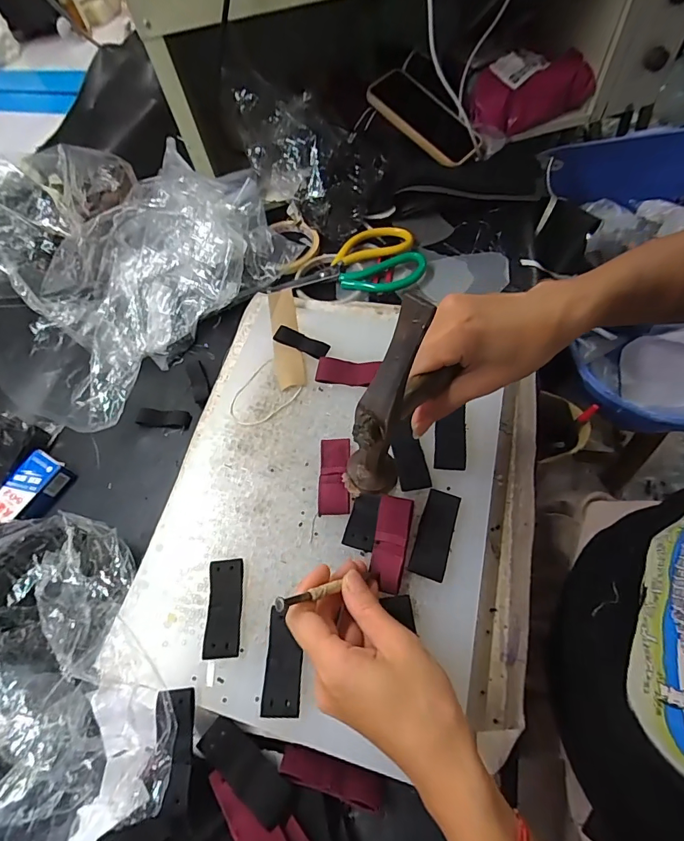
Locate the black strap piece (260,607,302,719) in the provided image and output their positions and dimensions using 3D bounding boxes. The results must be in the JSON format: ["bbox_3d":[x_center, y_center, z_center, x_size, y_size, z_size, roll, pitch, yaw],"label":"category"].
[{"bbox_3d":[-0.040,0.167,0.300,0.025,0.004,0.064,4,53,-4],"label":"black strap piece"}]

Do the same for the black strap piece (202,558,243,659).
[{"bbox_3d":[-0.087,0.137,0.319,0.024,0.004,0.066,0,59,-6],"label":"black strap piece"}]

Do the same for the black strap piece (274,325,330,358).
[{"bbox_3d":[-0.040,-0.078,0.431,0.056,0.007,0.018,23,66,18],"label":"black strap piece"}]

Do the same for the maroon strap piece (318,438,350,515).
[{"bbox_3d":[-0.006,0.046,0.364,0.025,0.009,0.067,-2,61,5],"label":"maroon strap piece"}]

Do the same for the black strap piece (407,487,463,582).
[{"bbox_3d":[0.072,0.086,0.331,0.025,0.005,0.066,16,64,14],"label":"black strap piece"}]

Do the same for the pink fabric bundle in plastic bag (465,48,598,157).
[{"bbox_3d":[0.261,-0.468,0.616,0.172,0.071,0.094,-28,62,-8],"label":"pink fabric bundle in plastic bag"}]

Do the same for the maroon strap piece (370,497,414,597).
[{"bbox_3d":[0.036,0.091,0.321,0.025,0.004,0.067,7,80,28],"label":"maroon strap piece"}]

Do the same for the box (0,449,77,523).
[{"bbox_3d":[-0.313,0.080,0.420,0.049,0.019,0.101,20,66,17],"label":"box"}]

